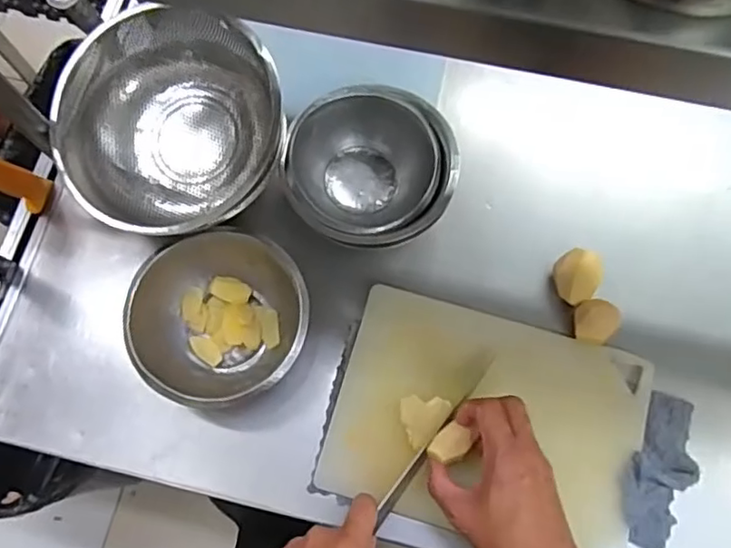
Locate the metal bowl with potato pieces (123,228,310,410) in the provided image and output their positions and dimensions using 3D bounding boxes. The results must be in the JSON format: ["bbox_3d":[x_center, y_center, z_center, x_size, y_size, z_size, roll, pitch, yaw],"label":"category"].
[{"bbox_3d":[-0.144,0.042,0.592,0.173,0.068,0.162,0,73,1],"label":"metal bowl with potato pieces"}]

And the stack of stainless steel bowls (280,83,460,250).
[{"bbox_3d":[0.005,-0.100,0.610,0.164,0.074,0.164,-29,75,-8],"label":"stack of stainless steel bowls"}]

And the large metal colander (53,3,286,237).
[{"bbox_3d":[-0.190,-0.141,0.594,0.201,0.111,0.194,0,73,1],"label":"large metal colander"}]

